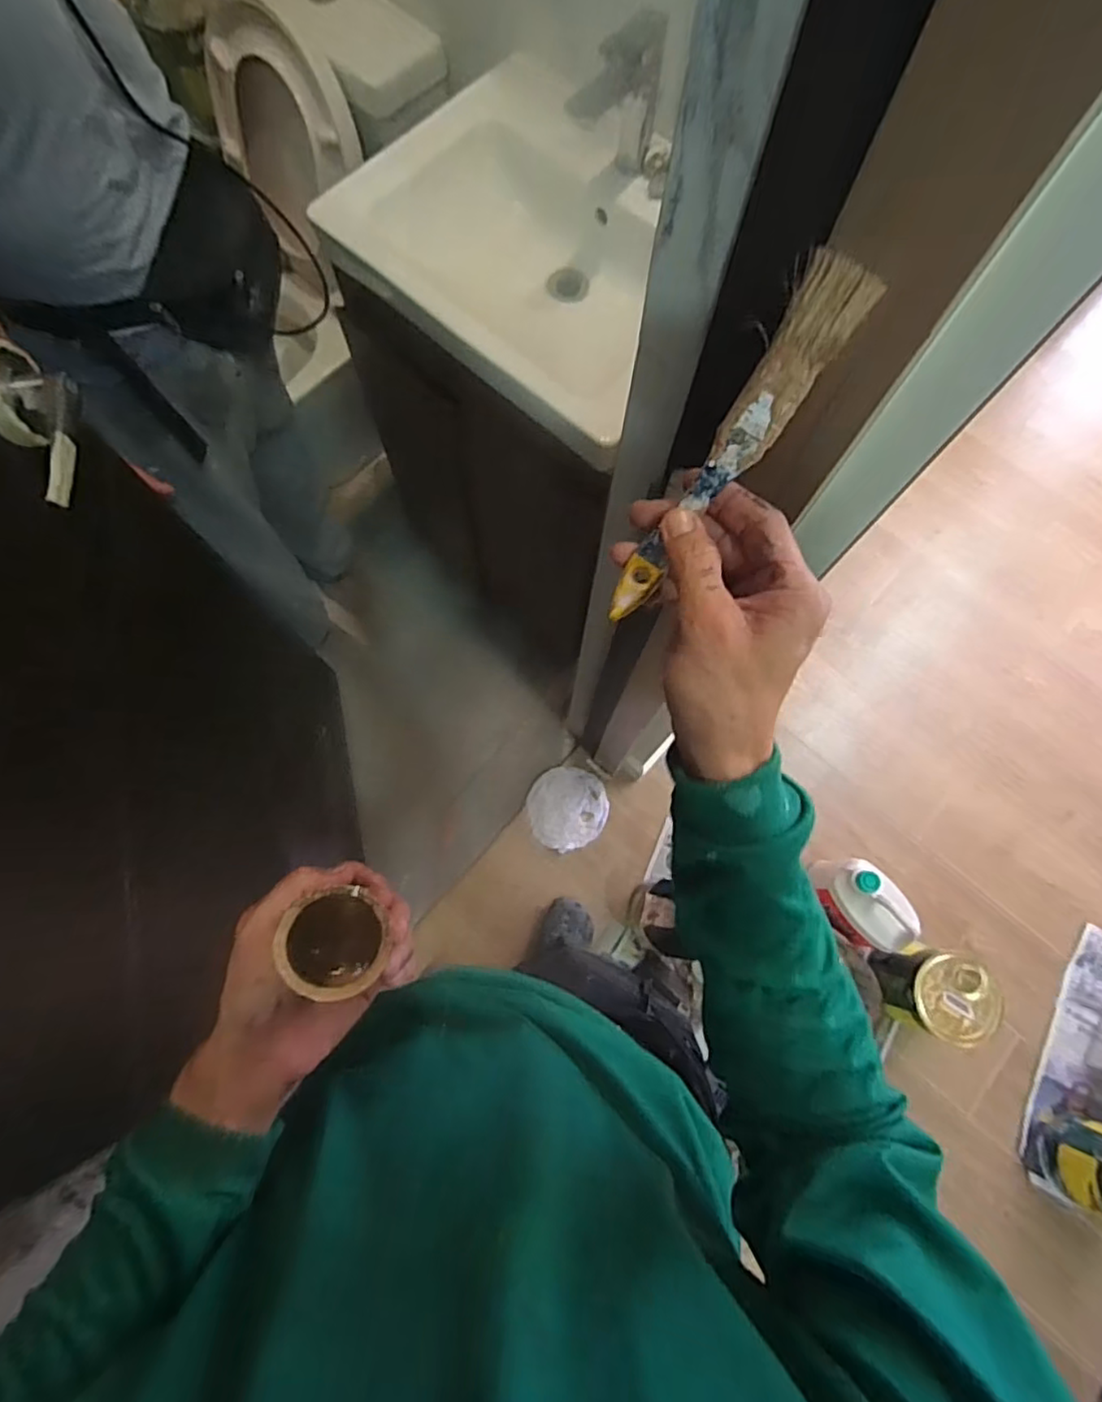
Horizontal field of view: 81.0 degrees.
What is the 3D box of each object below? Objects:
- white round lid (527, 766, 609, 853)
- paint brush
[{"bbox_3d":[0.037,0.249,1.511,0.185,0.021,0.185,-2,74,8],"label":"white round lid"},{"bbox_3d":[0.079,-0.112,0.300,0.029,0.010,0.174,39,117,9],"label":"paint brush"}]

